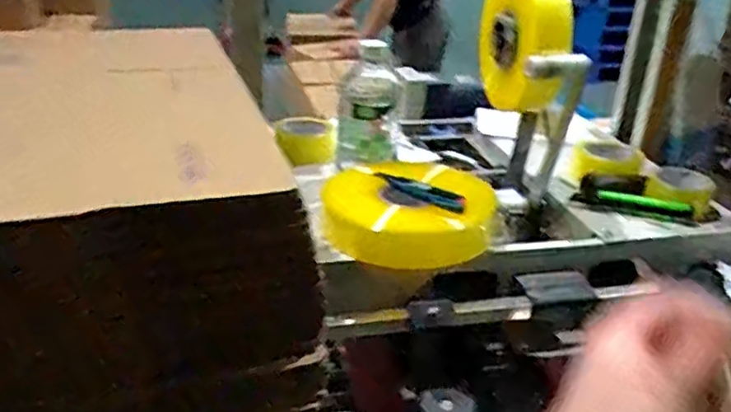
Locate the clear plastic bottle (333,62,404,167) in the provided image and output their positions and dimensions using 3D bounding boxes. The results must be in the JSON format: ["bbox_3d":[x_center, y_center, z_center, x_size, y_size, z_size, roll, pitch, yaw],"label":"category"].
[{"bbox_3d":[0.004,-0.136,0.981,0.096,0.155,0.099,1,25,-1],"label":"clear plastic bottle"}]

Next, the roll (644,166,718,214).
[{"bbox_3d":[0.486,-0.025,0.998,0.088,0.046,0.088,1,25,-1],"label":"roll"}]

